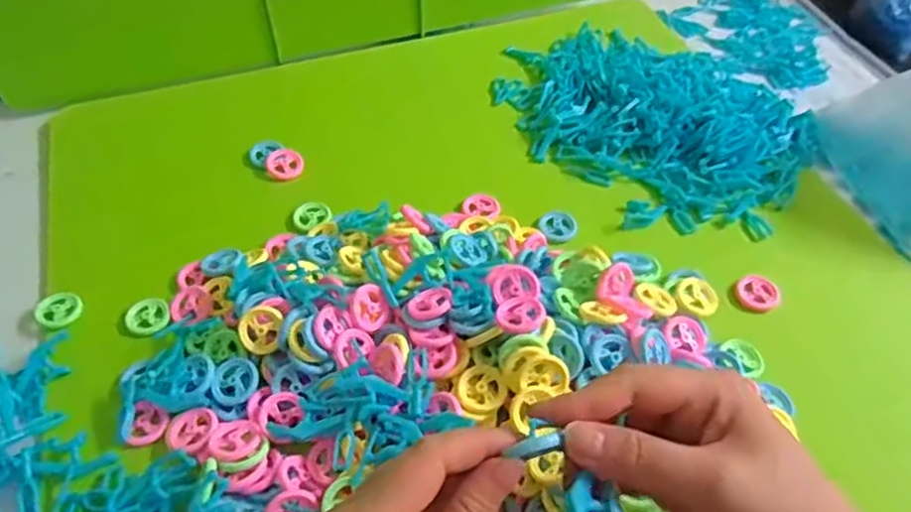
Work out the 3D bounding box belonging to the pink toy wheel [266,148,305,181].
[{"bbox_3d":[-0.141,-0.077,0.570,0.028,0.012,0.027,10,52,8],"label":"pink toy wheel"}]

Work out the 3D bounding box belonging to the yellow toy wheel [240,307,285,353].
[{"bbox_3d":[-0.123,0.046,0.430,0.025,0.004,0.030,9,84,-4],"label":"yellow toy wheel"}]

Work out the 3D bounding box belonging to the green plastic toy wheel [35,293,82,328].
[{"bbox_3d":[-0.273,0.038,0.471,0.028,0.011,0.026,0,51,0],"label":"green plastic toy wheel"}]

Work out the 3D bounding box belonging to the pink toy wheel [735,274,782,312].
[{"bbox_3d":[0.217,0.027,0.491,0.030,0.011,0.025,38,60,26],"label":"pink toy wheel"}]

